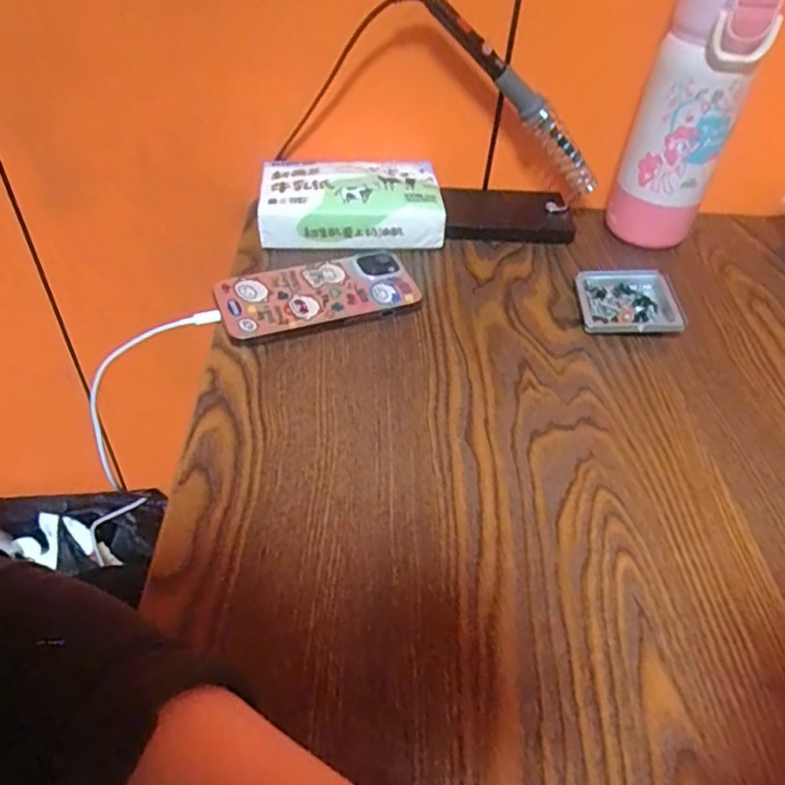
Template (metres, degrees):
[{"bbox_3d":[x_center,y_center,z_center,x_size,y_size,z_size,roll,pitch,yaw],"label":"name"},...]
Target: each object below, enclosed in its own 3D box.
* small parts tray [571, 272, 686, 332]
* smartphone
[{"bbox_3d":[0.175,-0.065,0.464,0.074,0.015,0.069,2,47,-4],"label":"small parts tray"},{"bbox_3d":[-0.054,-0.072,0.459,0.137,0.016,0.065,-12,49,-16],"label":"smartphone"}]

